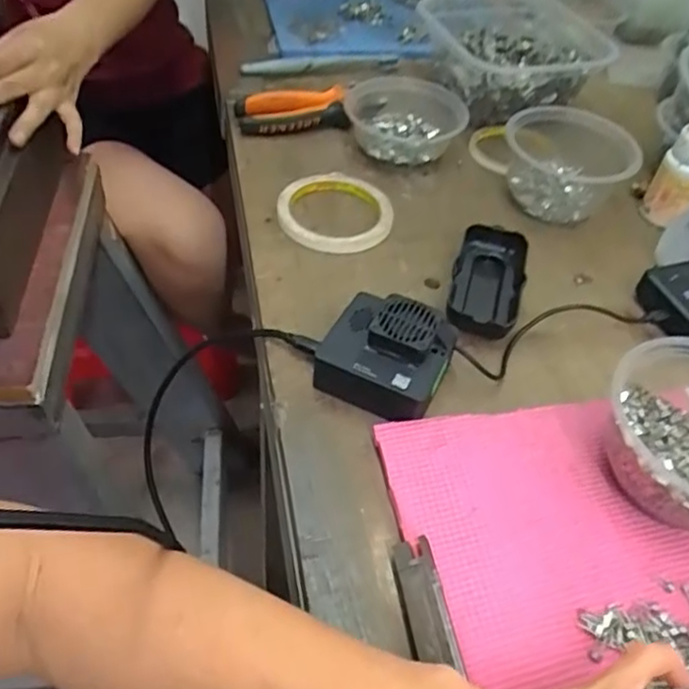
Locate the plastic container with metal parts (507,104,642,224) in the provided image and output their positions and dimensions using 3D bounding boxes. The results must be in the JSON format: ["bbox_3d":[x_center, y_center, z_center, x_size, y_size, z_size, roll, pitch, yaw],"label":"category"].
[{"bbox_3d":[0.199,-0.168,0.588,0.103,0.061,0.101,2,48,-2],"label":"plastic container with metal parts"}]

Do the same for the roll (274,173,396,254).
[{"bbox_3d":[-0.008,-0.116,0.561,0.095,0.012,0.098,2,48,-2],"label":"roll"}]

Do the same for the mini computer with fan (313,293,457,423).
[{"bbox_3d":[0.027,0.008,0.433,0.077,0.043,0.075,26,52,18],"label":"mini computer with fan"}]

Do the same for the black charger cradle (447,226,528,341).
[{"bbox_3d":[0.111,-0.050,0.506,0.053,0.024,0.110,11,49,6],"label":"black charger cradle"}]

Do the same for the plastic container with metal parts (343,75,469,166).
[{"bbox_3d":[0.061,-0.220,0.635,0.109,0.046,0.109,13,49,4],"label":"plastic container with metal parts"}]

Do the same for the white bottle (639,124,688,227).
[{"bbox_3d":[0.296,-0.148,0.570,0.045,0.073,0.045,31,54,22],"label":"white bottle"}]

